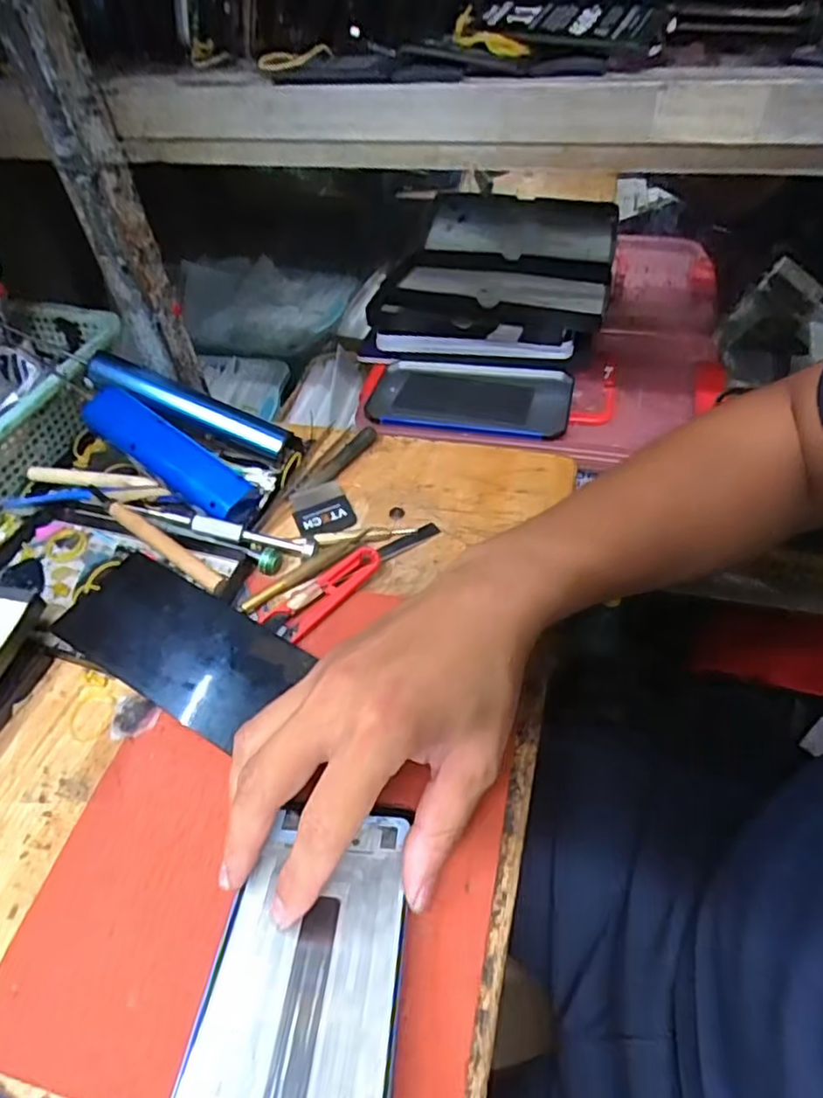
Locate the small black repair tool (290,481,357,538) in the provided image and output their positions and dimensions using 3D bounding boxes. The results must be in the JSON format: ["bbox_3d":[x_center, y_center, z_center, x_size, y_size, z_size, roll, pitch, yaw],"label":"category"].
[{"bbox_3d":[-0.063,-0.029,0.440,0.039,0.007,0.047,-19,50,-12],"label":"small black repair tool"}]

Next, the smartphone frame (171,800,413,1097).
[{"bbox_3d":[-0.041,0.167,0.233,0.071,0.004,0.152,2,33,5],"label":"smartphone frame"}]

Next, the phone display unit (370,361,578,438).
[{"bbox_3d":[0.050,-0.134,0.561,0.176,0.016,0.093,9,50,11],"label":"phone display unit"}]

